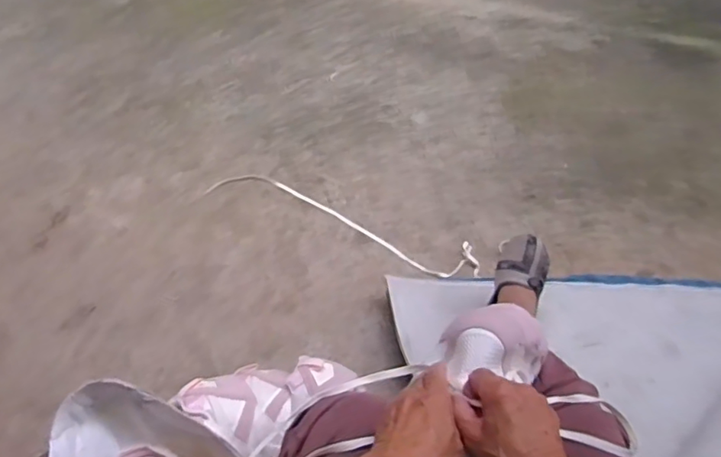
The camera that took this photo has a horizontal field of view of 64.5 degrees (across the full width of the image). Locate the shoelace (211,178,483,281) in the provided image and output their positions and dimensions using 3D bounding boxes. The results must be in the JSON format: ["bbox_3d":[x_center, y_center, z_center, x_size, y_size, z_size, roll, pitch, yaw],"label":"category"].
[{"bbox_3d":[-0.041,-0.010,1.163,0.579,0.013,0.105,18,52,12],"label":"shoelace"}]

